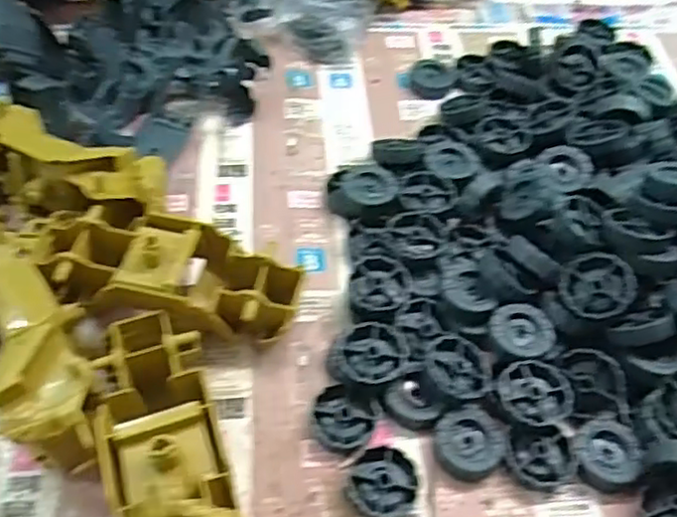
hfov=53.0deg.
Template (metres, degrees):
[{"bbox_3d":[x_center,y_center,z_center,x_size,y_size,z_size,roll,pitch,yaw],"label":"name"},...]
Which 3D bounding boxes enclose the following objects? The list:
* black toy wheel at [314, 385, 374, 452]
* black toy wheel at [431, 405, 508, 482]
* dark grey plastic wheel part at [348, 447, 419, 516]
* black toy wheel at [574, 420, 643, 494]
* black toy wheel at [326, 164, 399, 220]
[{"bbox_3d":[0.002,0.091,0.388,0.031,0.012,0.035,-22,58,-18],"label":"black toy wheel"},{"bbox_3d":[0.074,0.103,0.383,0.039,0.009,0.039,1,54,-2],"label":"black toy wheel"},{"bbox_3d":[0.025,0.123,0.369,0.038,0.014,0.035,1,54,-2],"label":"dark grey plastic wheel part"},{"bbox_3d":[0.151,0.109,0.383,0.034,0.012,0.040,12,54,6],"label":"black toy wheel"},{"bbox_3d":[0.016,-0.046,0.484,0.049,0.023,0.043,6,54,2],"label":"black toy wheel"}]

